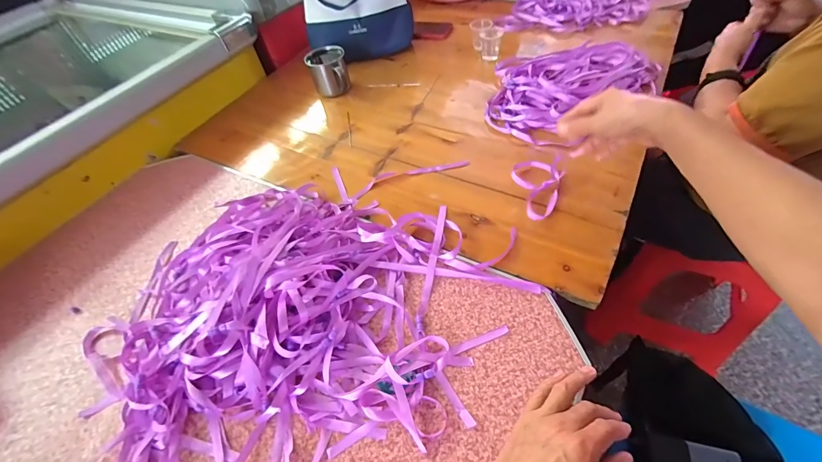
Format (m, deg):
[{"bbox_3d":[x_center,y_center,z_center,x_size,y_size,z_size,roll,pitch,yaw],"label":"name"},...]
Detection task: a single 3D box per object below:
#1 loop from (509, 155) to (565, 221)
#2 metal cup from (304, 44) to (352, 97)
[{"bbox_3d":[0.201,-0.066,0.550,0.076,0.020,0.113,-7,51,3],"label":"loop"},{"bbox_3d":[-0.177,-0.340,0.783,0.080,0.082,0.080,-4,51,5],"label":"metal cup"}]

